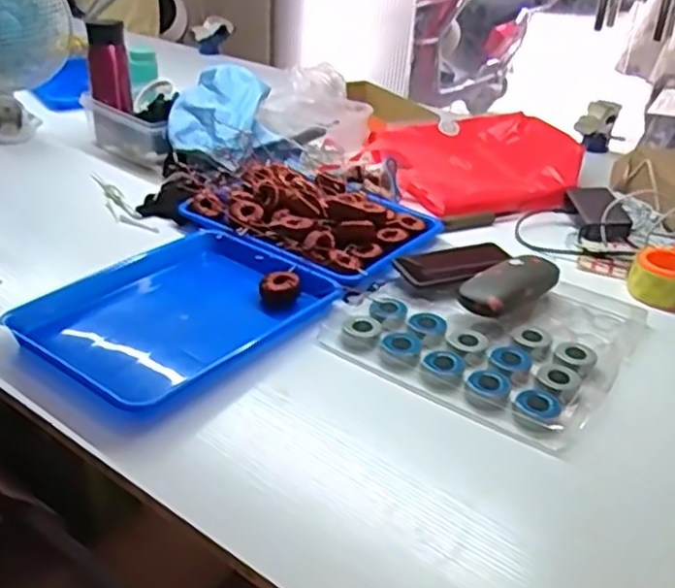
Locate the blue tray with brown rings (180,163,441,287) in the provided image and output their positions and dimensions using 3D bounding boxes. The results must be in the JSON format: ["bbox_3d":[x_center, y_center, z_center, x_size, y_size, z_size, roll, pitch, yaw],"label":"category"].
[{"bbox_3d":[-0.036,-0.131,1.027,0.319,0.045,0.267,26,37,33],"label":"blue tray with brown rings"}]

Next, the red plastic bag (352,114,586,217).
[{"bbox_3d":[0.239,-0.228,1.239,0.341,0.072,0.298,-9,32,-20],"label":"red plastic bag"}]

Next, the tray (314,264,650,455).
[{"bbox_3d":[0.176,0.039,0.850,0.306,0.022,0.289,22,35,29],"label":"tray"}]

